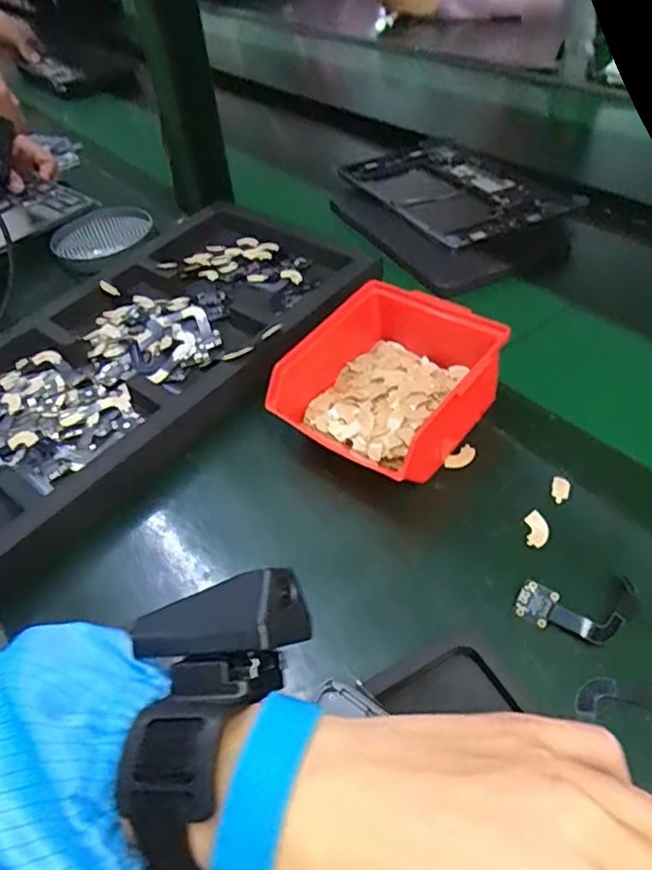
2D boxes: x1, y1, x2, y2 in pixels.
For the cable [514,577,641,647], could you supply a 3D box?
[{"bbox_3d":[0.139,0.097,0.330,0.063,0.010,0.033,-4,45,3],"label":"cable"}]

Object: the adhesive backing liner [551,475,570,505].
[{"bbox_3d":[0.153,0.036,0.391,0.011,0.006,0.018,11,47,17],"label":"adhesive backing liner"}]

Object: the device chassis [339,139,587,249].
[{"bbox_3d":[0.139,-0.277,0.673,0.149,0.017,0.235,-26,48,-18],"label":"device chassis"}]

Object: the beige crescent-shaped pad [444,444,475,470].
[{"bbox_3d":[0.095,0.017,0.420,0.024,0.007,0.011,-30,49,-22],"label":"beige crescent-shaped pad"}]

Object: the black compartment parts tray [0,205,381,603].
[{"bbox_3d":[-0.181,-0.050,0.496,0.237,0.049,0.484,29,55,31],"label":"black compartment parts tray"}]

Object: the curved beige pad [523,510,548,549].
[{"bbox_3d":[0.130,0.058,0.372,0.014,0.004,0.023,0,45,7],"label":"curved beige pad"}]

